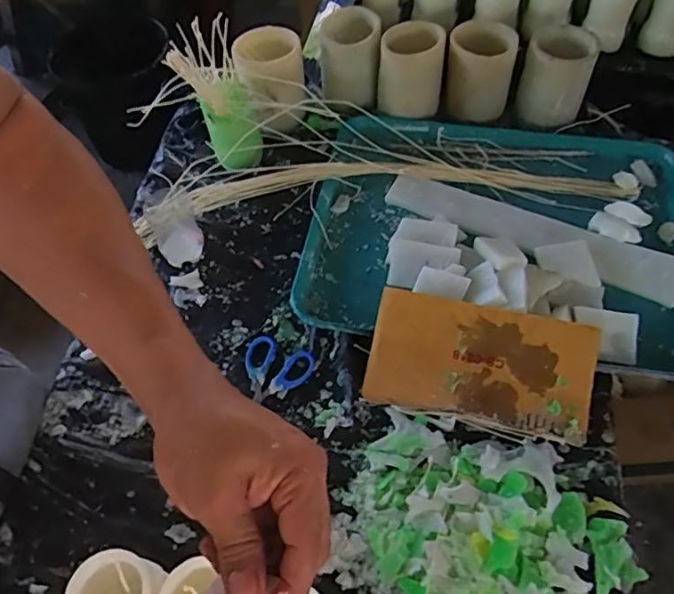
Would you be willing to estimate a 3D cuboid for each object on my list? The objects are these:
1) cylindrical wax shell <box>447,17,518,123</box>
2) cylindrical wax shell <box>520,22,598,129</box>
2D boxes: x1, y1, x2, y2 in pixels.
[{"bbox_3d":[0.195,-0.302,0.787,0.087,0.114,0.077,9,57,9],"label":"cylindrical wax shell"},{"bbox_3d":[0.291,-0.293,0.762,0.084,0.096,0.095,16,59,13],"label":"cylindrical wax shell"}]

